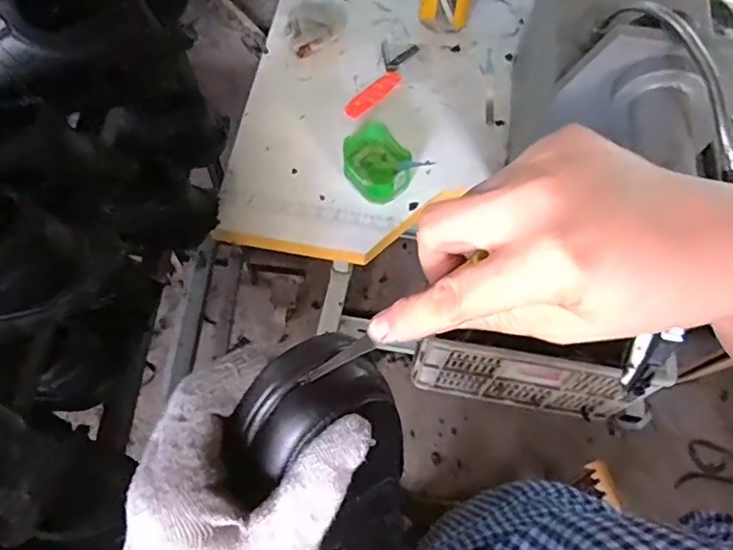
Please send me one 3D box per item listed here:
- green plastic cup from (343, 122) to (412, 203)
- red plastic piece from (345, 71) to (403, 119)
[{"bbox_3d":[0.016,-0.151,0.801,0.086,0.068,0.099,-37,73,-16],"label":"green plastic cup"},{"bbox_3d":[0.013,-0.286,0.892,0.030,0.006,0.116,43,72,15],"label":"red plastic piece"}]

